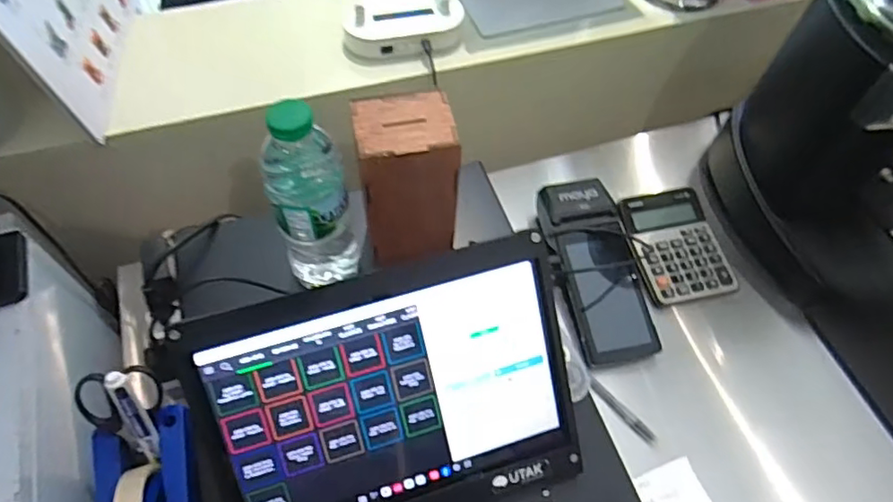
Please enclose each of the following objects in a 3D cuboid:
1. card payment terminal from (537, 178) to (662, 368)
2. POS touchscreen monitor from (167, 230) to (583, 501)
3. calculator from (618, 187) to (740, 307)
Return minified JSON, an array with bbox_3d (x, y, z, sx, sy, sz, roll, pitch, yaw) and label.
[{"bbox_3d":[0.171,0.018,0.661,0.085,0.046,0.214,-9,60,-8],"label":"card payment terminal"},{"bbox_3d":[-0.040,0.113,0.439,0.255,0.050,0.205,-15,105,-11],"label":"POS touchscreen monitor"},{"bbox_3d":[0.273,-0.008,0.698,0.108,0.022,0.136,-10,60,-9],"label":"calculator"}]

